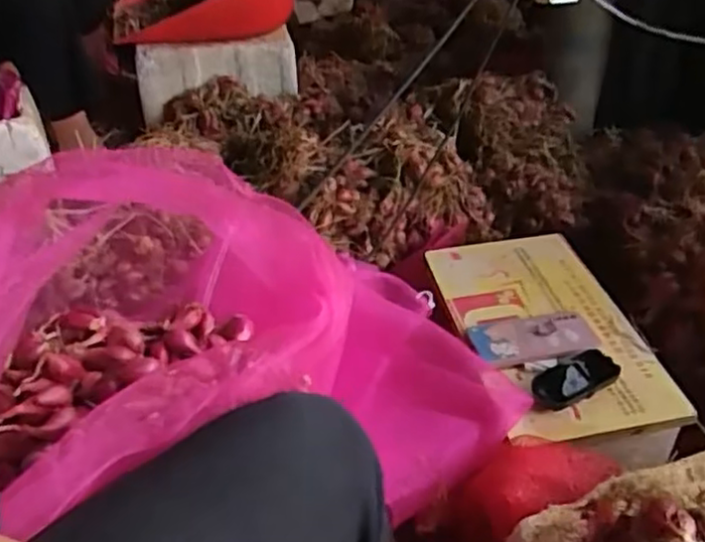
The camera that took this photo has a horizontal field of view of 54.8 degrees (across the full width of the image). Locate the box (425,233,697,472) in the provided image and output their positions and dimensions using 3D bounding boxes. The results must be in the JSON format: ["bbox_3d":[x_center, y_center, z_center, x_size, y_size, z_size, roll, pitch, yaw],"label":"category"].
[{"bbox_3d":[0.265,0.093,0.949,0.235,0.076,0.419,-7,38,-8],"label":"box"}]

